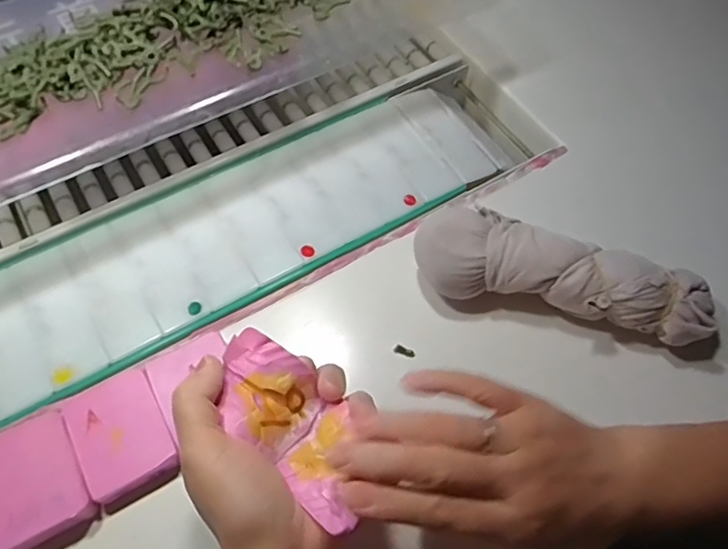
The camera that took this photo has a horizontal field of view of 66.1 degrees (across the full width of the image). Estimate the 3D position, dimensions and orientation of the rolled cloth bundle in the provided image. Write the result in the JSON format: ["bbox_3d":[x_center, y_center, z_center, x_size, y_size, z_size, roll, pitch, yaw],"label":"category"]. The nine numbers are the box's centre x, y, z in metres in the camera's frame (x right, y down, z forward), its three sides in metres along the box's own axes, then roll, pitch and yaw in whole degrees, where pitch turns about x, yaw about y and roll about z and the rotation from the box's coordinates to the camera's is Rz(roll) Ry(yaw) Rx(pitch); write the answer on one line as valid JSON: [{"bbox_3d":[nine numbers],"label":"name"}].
[{"bbox_3d":[0.142,0.001,0.403,0.210,0.052,0.061,12,61,5],"label":"rolled cloth bundle"}]

